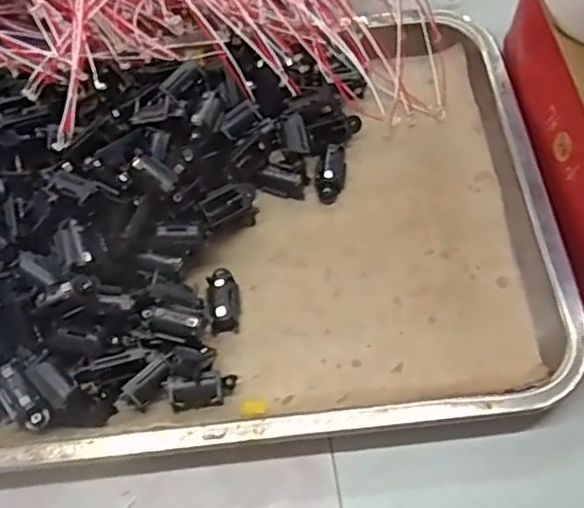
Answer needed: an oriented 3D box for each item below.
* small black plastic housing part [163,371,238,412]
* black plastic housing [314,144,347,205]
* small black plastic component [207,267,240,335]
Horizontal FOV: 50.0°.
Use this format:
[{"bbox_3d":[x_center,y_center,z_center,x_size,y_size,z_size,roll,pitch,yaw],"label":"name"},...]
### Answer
[{"bbox_3d":[-0.045,0.070,0.318,0.034,0.017,0.015,-11,65,-3],"label":"small black plastic housing part"},{"bbox_3d":[0.023,-0.048,0.370,0.017,0.014,0.037,9,78,7],"label":"black plastic housing"},{"bbox_3d":[-0.037,0.024,0.340,0.017,0.016,0.036,-7,65,-1],"label":"small black plastic component"}]

